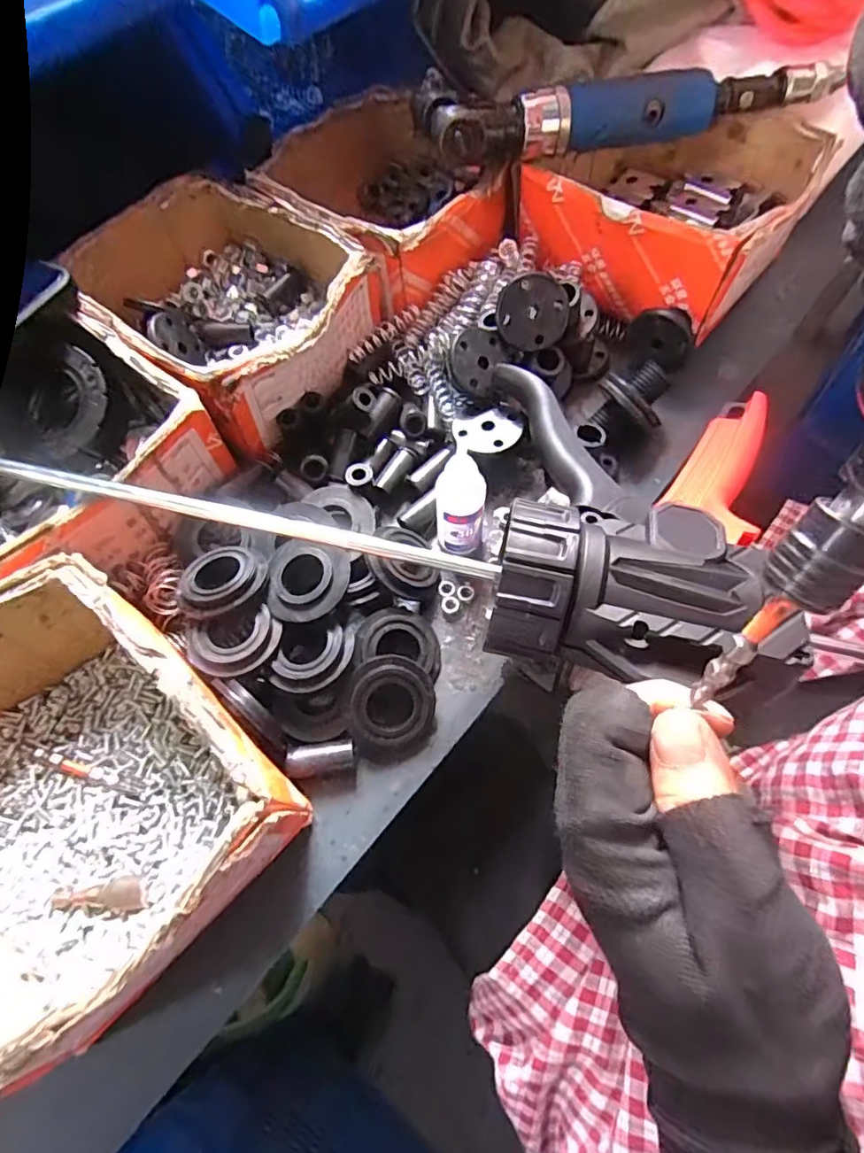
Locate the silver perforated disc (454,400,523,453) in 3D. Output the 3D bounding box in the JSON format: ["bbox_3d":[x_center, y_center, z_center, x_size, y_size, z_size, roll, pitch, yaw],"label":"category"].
[{"bbox_3d":[0.033,-0.089,0.341,0.041,0.005,0.038,-1,60,2],"label":"silver perforated disc"}]

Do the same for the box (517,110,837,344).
[{"bbox_3d":[0.157,-0.256,0.390,0.159,0.067,0.144,28,69,17],"label":"box"}]

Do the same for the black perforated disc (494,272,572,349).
[{"bbox_3d":[0.061,-0.159,0.343,0.042,0.005,0.042,0,107,0],"label":"black perforated disc"}]

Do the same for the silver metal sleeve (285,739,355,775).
[{"bbox_3d":[-0.053,0.089,0.279,0.032,0.011,0.013,-8,63,0],"label":"silver metal sleeve"}]

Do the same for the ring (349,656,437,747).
[{"bbox_3d":[-0.019,0.062,0.281,0.042,0.012,0.043,14,88,-6],"label":"ring"}]

